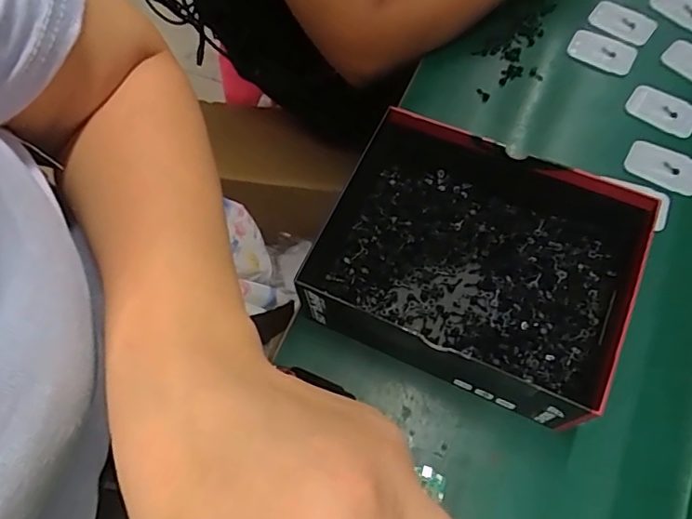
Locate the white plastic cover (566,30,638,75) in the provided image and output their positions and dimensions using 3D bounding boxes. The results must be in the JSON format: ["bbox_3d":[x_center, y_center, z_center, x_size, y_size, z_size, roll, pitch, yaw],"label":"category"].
[{"bbox_3d":[0.291,-0.236,0.615,0.072,0.008,0.047,25,66,13],"label":"white plastic cover"}]

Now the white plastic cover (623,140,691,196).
[{"bbox_3d":[0.320,-0.092,0.544,0.072,0.006,0.049,28,66,14],"label":"white plastic cover"}]

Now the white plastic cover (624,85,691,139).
[{"bbox_3d":[0.338,-0.159,0.576,0.071,0.004,0.048,35,68,17],"label":"white plastic cover"}]

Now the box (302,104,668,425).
[{"bbox_3d":[0.105,0.002,0.468,0.268,0.085,0.210,22,65,12],"label":"box"}]

